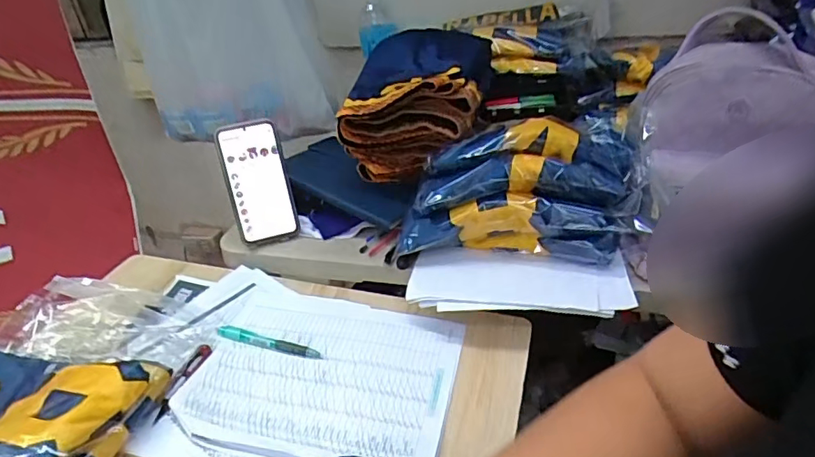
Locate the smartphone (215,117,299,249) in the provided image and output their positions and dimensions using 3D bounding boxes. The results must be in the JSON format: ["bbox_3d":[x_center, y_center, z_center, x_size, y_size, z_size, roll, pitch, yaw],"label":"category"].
[{"bbox_3d":[-0.205,-0.062,0.726,0.082,0.168,0.016,-14,16,-15],"label":"smartphone"}]

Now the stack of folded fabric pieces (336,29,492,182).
[{"bbox_3d":[0.019,-0.183,0.774,0.191,0.160,0.243,0,31,13],"label":"stack of folded fabric pieces"}]

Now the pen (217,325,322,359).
[{"bbox_3d":[-0.164,0.134,0.622,0.135,0.014,0.018,5,33,21],"label":"pen"}]

